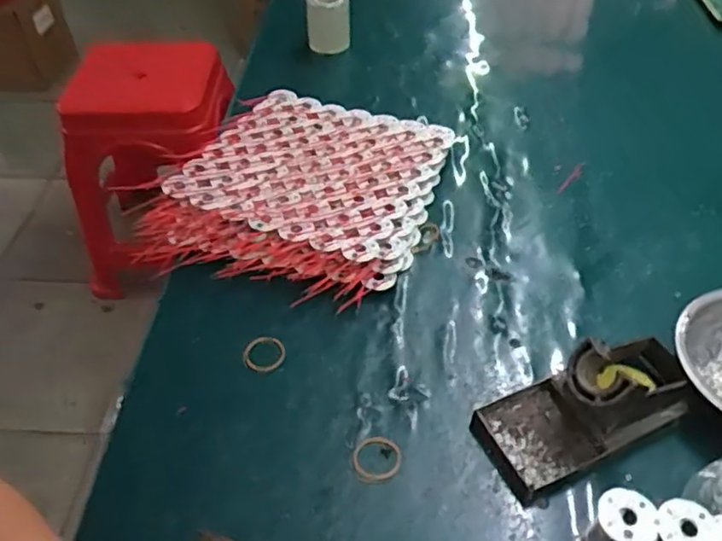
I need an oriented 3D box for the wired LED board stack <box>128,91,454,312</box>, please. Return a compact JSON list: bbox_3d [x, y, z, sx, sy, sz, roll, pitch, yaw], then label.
[{"bbox_3d":[-0.051,-0.075,0.619,0.223,0.056,0.252,13,48,15],"label":"wired LED board stack"}]

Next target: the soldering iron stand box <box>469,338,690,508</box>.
[{"bbox_3d":[0.157,0.085,0.444,0.150,0.060,0.070,-20,49,-16],"label":"soldering iron stand box"}]

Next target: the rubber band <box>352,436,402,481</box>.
[{"bbox_3d":[0.011,0.129,0.445,0.033,0.004,0.031,-1,46,1],"label":"rubber band"}]

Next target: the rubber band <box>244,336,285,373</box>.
[{"bbox_3d":[-0.076,0.066,0.509,0.032,0.004,0.030,0,59,1],"label":"rubber band"}]

